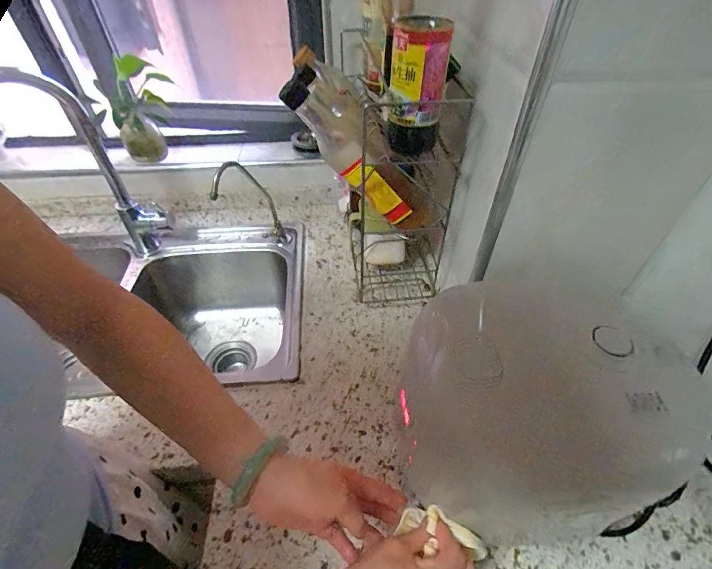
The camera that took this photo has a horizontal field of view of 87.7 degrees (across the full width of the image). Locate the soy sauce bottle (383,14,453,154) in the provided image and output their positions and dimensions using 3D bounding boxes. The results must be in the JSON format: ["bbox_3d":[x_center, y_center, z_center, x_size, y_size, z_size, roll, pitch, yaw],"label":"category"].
[{"bbox_3d":[0.065,-0.218,0.415,0.061,0.127,0.054,5,46,5],"label":"soy sauce bottle"}]

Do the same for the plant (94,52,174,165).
[{"bbox_3d":[-0.447,-0.370,0.779,0.131,0.186,0.109,17,48,16],"label":"plant"}]

